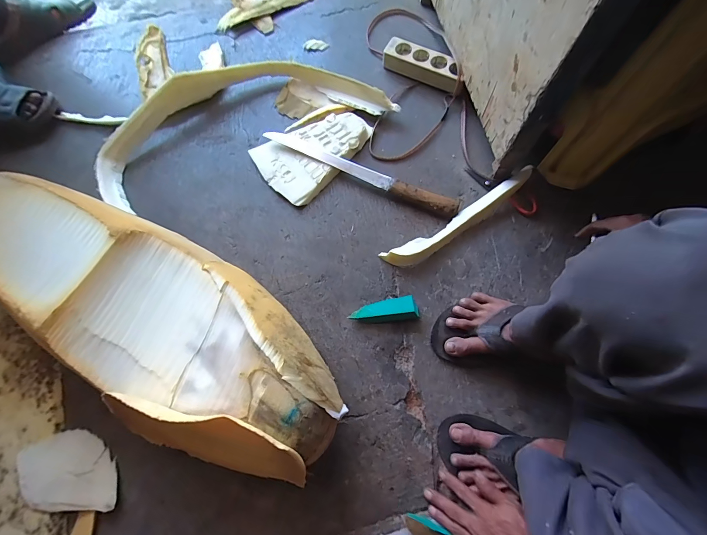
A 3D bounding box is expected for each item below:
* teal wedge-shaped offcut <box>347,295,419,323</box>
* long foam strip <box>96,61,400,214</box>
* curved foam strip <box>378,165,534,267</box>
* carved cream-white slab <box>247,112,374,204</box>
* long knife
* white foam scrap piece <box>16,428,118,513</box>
[{"bbox_3d":[0.056,0.080,0.598,0.123,0.027,0.042,-8,74,-2],"label":"teal wedge-shaped offcut"},{"bbox_3d":[-0.250,-0.336,0.707,0.641,0.064,0.252,-23,75,-7],"label":"long foam strip"},{"bbox_3d":[0.221,-0.097,0.650,0.358,0.036,0.050,-30,76,-8],"label":"curved foam strip"},{"bbox_3d":[-0.088,-0.260,0.702,0.243,0.027,0.165,-44,78,-11],"label":"carved cream-white slab"},{"bbox_3d":[0.014,-0.199,0.679,0.425,0.030,0.039,23,75,7],"label":"long knife"},{"bbox_3d":[-0.473,0.339,0.540,0.164,0.021,0.113,1,74,0],"label":"white foam scrap piece"}]

